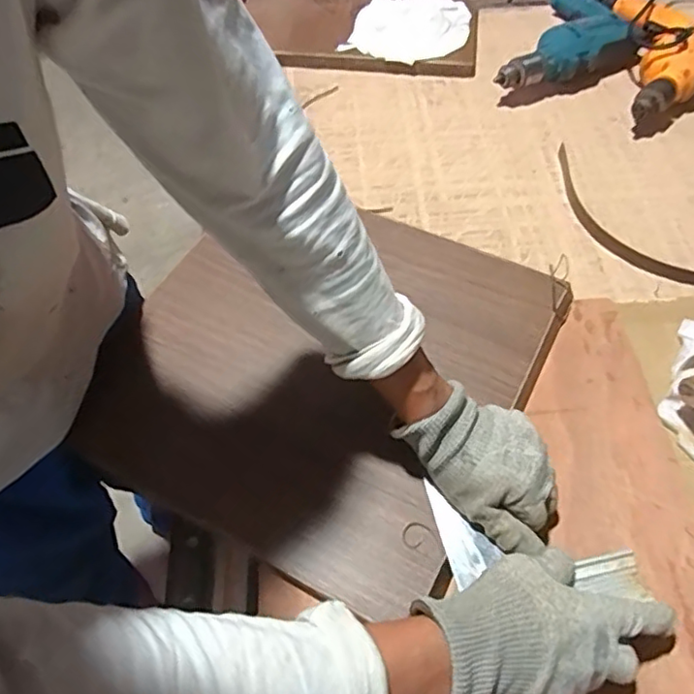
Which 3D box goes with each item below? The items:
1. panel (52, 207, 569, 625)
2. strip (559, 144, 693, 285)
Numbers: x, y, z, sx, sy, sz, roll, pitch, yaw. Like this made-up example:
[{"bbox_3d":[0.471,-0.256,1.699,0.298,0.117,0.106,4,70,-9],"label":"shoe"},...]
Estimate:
[{"bbox_3d":[-0.026,0.004,0.579,0.362,0.016,0.380,24,60,18],"label":"panel"},{"bbox_3d":[0.449,-0.161,0.722,0.361,0.015,0.235,3,56,5],"label":"strip"}]

